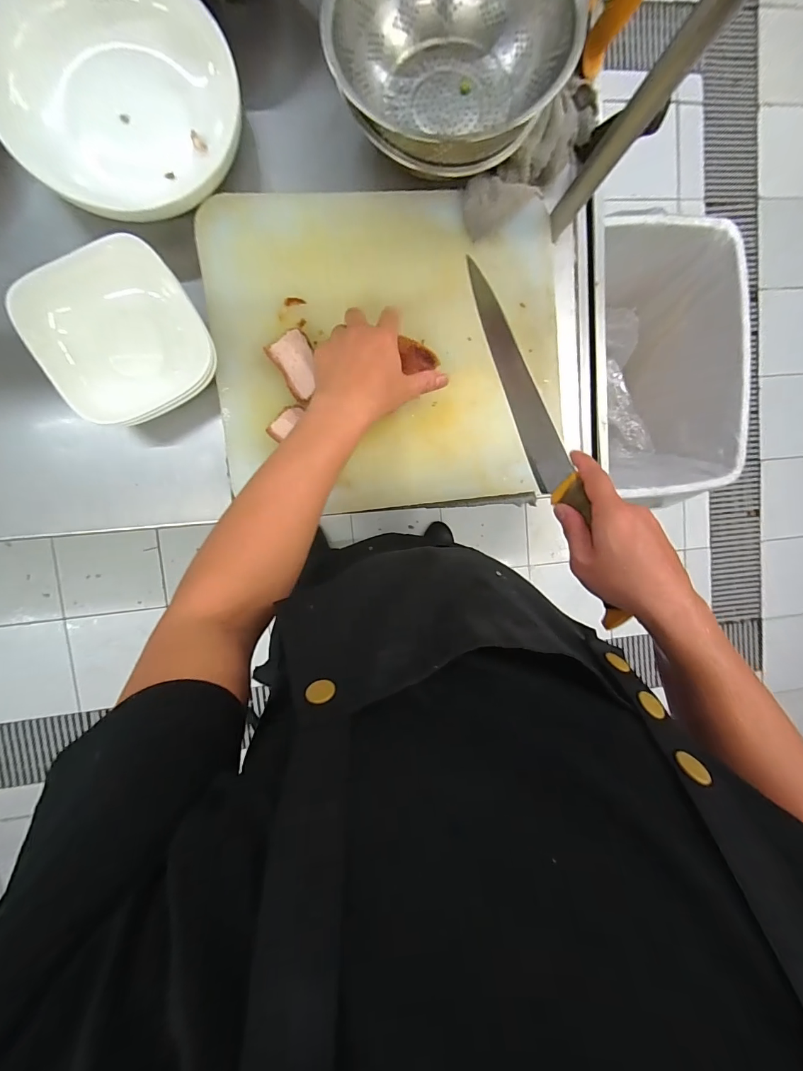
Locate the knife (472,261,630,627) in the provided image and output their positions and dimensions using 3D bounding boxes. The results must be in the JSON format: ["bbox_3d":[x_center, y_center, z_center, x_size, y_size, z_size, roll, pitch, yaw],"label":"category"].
[{"bbox_3d":[0.131,-0.090,0.389,0.014,0.053,0.358,-19,83,-6],"label":"knife"}]

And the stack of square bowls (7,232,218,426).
[{"bbox_3d":[-0.277,-0.195,0.410,0.144,0.062,0.130,-30,98,-4],"label":"stack of square bowls"}]

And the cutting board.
[{"bbox_3d":[-0.008,-0.202,0.465,0.387,0.028,0.334,-7,96,-7],"label":"cutting board"}]

